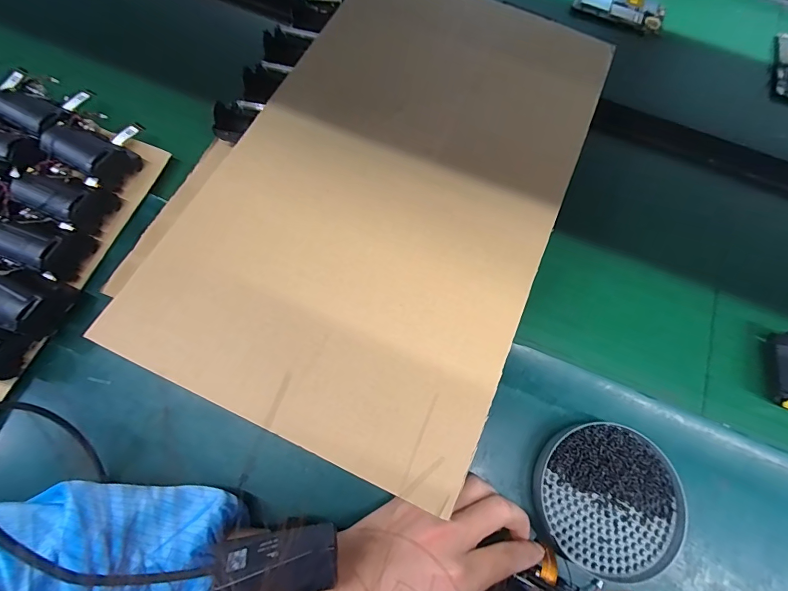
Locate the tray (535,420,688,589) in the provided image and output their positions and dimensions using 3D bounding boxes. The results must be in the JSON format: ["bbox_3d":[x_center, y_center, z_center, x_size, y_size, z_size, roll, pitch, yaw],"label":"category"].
[{"bbox_3d":[0.176,0.165,0.318,0.112,0.018,0.115,1,70,-2],"label":"tray"}]

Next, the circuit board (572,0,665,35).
[{"bbox_3d":[0.314,-0.403,0.536,0.123,0.008,0.072,26,71,7],"label":"circuit board"}]

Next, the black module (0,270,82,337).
[{"bbox_3d":[-0.325,0.003,0.338,0.070,0.043,0.050,19,71,4],"label":"black module"}]

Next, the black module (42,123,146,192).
[{"bbox_3d":[-0.298,-0.137,0.387,0.071,0.042,0.047,21,71,5],"label":"black module"}]

